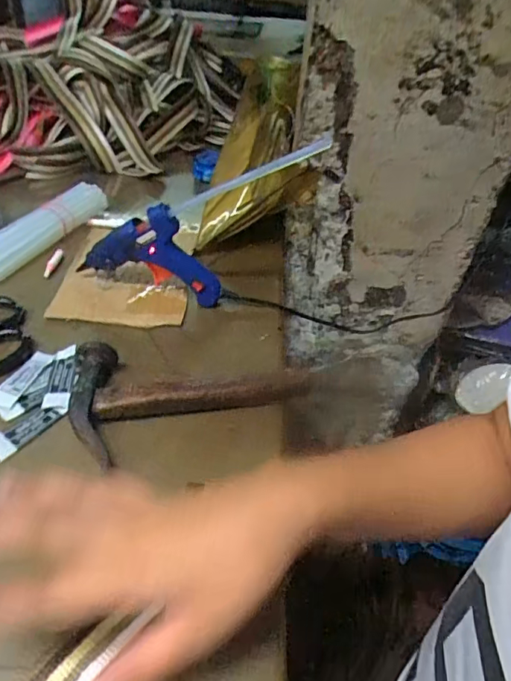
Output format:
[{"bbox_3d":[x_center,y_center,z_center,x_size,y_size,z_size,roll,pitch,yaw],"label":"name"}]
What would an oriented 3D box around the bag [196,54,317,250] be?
[{"bbox_3d":[0.004,-0.264,0.663,0.124,0.138,0.358,4,41,-2],"label":"bag"}]

